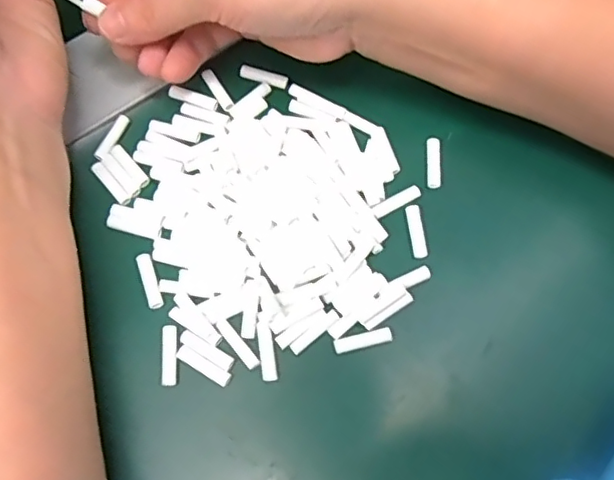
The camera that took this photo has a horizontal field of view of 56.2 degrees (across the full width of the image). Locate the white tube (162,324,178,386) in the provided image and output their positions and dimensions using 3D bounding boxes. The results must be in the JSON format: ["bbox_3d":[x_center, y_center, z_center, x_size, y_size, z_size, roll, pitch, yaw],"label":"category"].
[{"bbox_3d":[-0.054,0.045,0.224,0.006,0.004,0.023,-3,69,-2],"label":"white tube"}]

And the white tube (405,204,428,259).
[{"bbox_3d":[0.046,-0.004,0.242,0.007,0.004,0.024,-7,69,-4],"label":"white tube"}]

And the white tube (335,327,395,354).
[{"bbox_3d":[0.022,0.039,0.226,0.023,0.004,0.006,-11,69,-5],"label":"white tube"}]

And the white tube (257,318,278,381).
[{"bbox_3d":[-0.016,0.043,0.224,0.006,0.004,0.024,-9,69,-5],"label":"white tube"}]

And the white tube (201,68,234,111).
[{"bbox_3d":[-0.041,-0.070,0.267,0.005,0.004,0.025,-30,72,-12],"label":"white tube"}]

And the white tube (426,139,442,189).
[{"bbox_3d":[0.056,-0.034,0.254,0.006,0.004,0.023,2,69,0],"label":"white tube"}]

